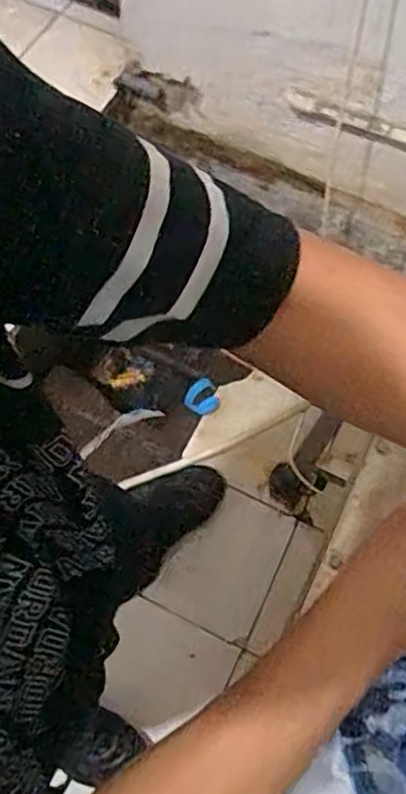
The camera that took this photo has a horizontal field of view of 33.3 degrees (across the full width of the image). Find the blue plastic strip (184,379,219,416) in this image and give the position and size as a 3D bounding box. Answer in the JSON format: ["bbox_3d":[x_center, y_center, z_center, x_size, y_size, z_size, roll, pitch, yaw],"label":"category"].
[{"bbox_3d":[0.001,0.002,1.618,0.081,0.021,0.079,41,69,15],"label":"blue plastic strip"}]

